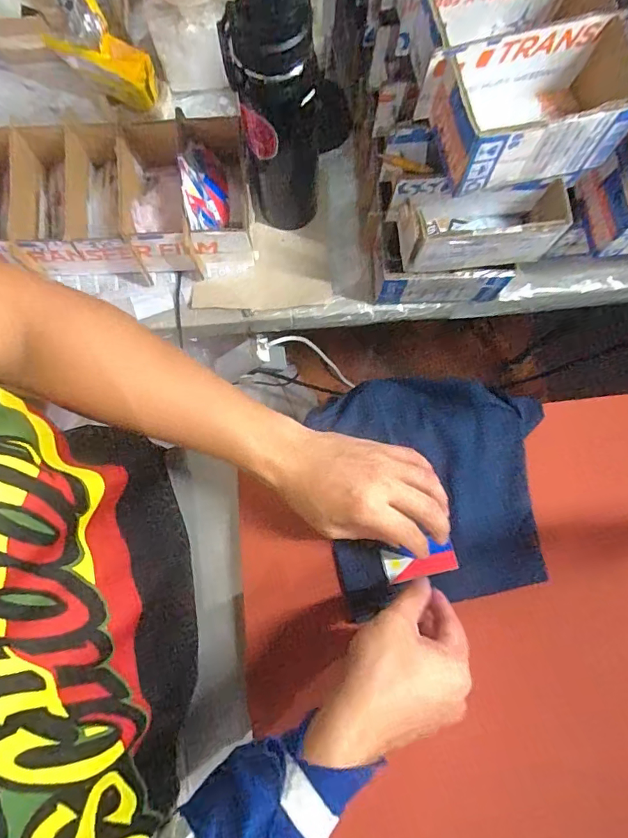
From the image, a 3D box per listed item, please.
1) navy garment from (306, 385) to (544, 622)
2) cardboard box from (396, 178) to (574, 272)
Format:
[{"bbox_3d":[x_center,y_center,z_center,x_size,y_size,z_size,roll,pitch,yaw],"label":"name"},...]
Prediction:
[{"bbox_3d":[0.111,0.055,0.433,0.207,0.044,0.203,-9,80,-2],"label":"navy garment"},{"bbox_3d":[0.177,-0.206,0.482,0.173,0.068,0.066,-4,80,-1],"label":"cardboard box"}]

